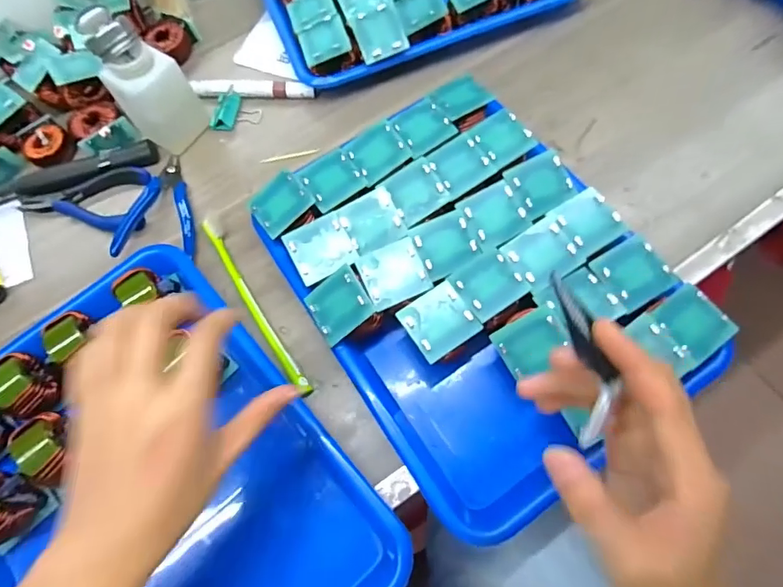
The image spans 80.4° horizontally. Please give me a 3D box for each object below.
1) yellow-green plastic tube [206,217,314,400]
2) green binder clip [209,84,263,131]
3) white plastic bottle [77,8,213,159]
[{"bbox_3d":[-0.116,0.009,0.388,0.013,0.017,0.181,-32,71,-9],"label":"yellow-green plastic tube"},{"bbox_3d":[-0.156,-0.183,0.461,0.048,0.023,0.038,6,69,6],"label":"green binder clip"},{"bbox_3d":[-0.225,-0.189,0.419,0.071,0.107,0.055,22,72,11],"label":"white plastic bottle"}]

